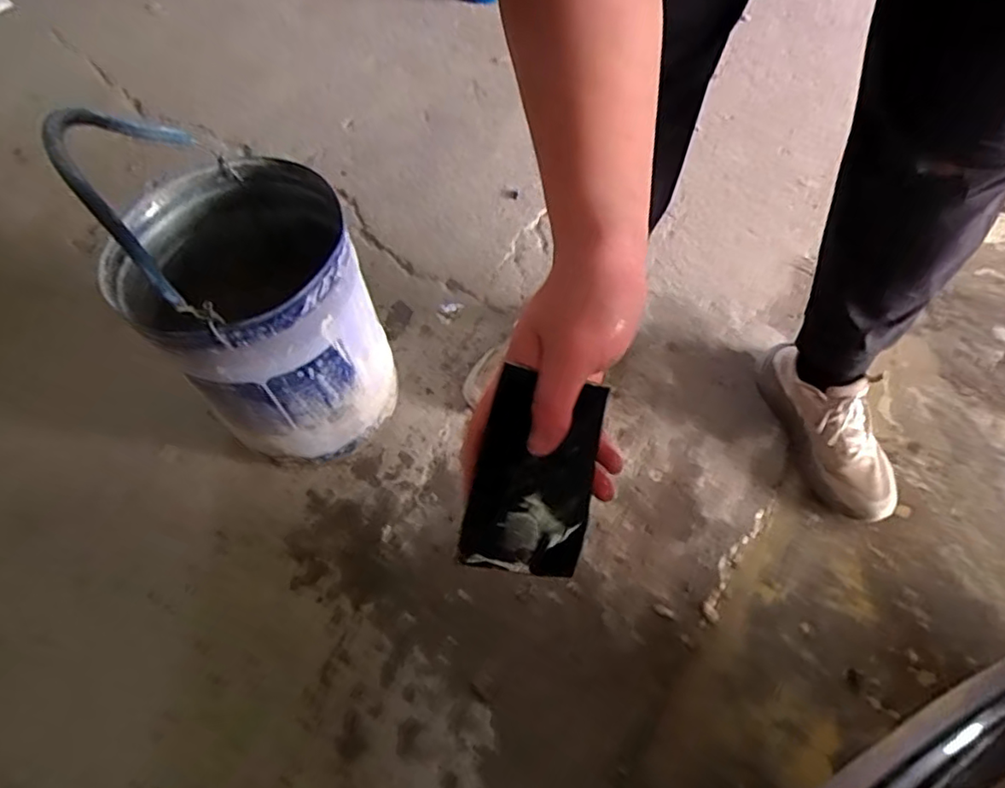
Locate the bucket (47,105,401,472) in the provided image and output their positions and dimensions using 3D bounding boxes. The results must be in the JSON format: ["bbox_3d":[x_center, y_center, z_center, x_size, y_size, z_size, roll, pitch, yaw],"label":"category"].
[{"bbox_3d":[-0.303,-0.119,0.765,0.253,0.507,0.273,-2,60,4],"label":"bucket"}]

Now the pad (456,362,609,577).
[{"bbox_3d":[0.019,0.045,0.337,0.069,0.013,0.108,12,89,-16],"label":"pad"}]

